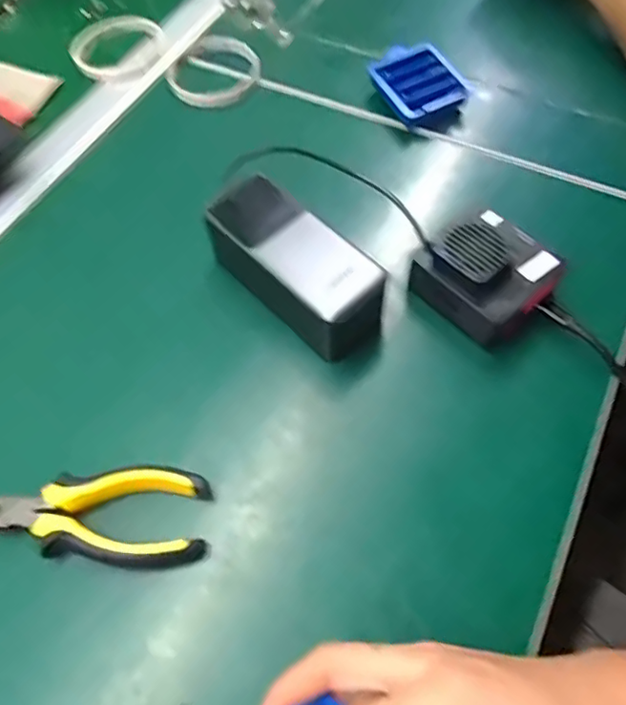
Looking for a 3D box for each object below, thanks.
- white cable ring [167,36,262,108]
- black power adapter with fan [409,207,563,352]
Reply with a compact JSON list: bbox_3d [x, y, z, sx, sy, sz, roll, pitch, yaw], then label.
[{"bbox_3d":[-0.089,-0.256,0.515,0.075,0.005,0.095,16,64,10],"label":"white cable ring"},{"bbox_3d":[0.115,-0.054,0.372,0.075,0.044,0.078,-41,68,-18],"label":"black power adapter with fan"}]

